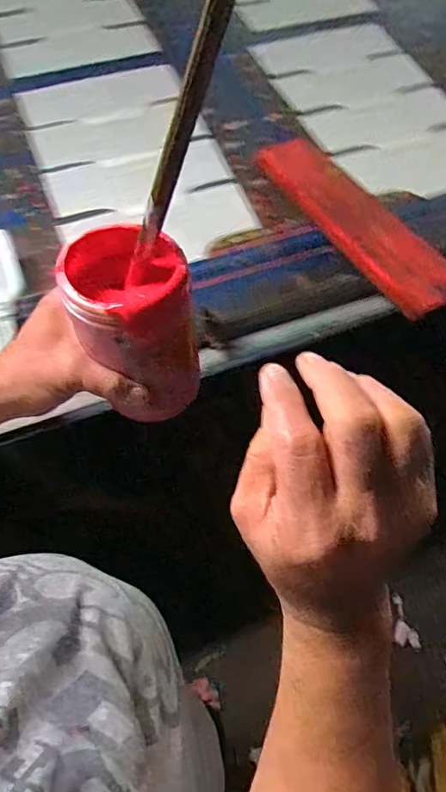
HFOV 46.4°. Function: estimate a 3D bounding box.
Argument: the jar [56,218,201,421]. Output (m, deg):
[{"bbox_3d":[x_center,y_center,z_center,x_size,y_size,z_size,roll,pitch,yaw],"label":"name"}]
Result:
[{"bbox_3d":[-0.071,-0.054,0.431,0.088,0.148,0.088,0,61,0],"label":"jar"}]

